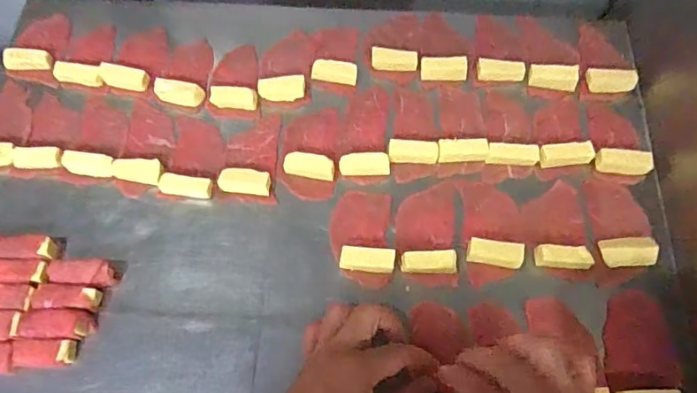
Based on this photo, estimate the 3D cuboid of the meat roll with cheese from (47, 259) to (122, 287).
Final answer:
[{"bbox_3d":[-0.232,0.068,0.452,0.055,0.019,0.023,1,66,-1],"label":"meat roll with cheese"}]

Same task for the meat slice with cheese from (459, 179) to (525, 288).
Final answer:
[{"bbox_3d":[0.135,0.029,0.478,0.054,0.017,0.102,2,66,0],"label":"meat slice with cheese"}]

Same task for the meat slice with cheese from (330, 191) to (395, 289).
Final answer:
[{"bbox_3d":[0.013,0.037,0.475,0.055,0.017,0.092,0,66,-1],"label":"meat slice with cheese"}]

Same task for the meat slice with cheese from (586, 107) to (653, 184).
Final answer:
[{"bbox_3d":[0.268,-0.055,0.519,0.049,0.021,0.086,1,54,1],"label":"meat slice with cheese"}]

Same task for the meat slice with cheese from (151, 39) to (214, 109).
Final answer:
[{"bbox_3d":[-0.172,-0.131,0.543,0.054,0.013,0.082,7,66,2],"label":"meat slice with cheese"}]

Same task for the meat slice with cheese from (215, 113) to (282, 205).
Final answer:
[{"bbox_3d":[-0.098,-0.039,0.508,0.056,0.015,0.096,0,66,-1],"label":"meat slice with cheese"}]

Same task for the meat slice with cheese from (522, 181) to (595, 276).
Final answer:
[{"bbox_3d":[0.192,0.028,0.477,0.056,0.017,0.093,3,66,0],"label":"meat slice with cheese"}]

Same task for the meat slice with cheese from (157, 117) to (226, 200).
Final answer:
[{"bbox_3d":[-0.150,-0.039,0.501,0.051,0.012,0.088,7,66,2],"label":"meat slice with cheese"}]

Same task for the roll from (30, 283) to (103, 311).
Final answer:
[{"bbox_3d":[-0.240,0.087,0.442,0.051,0.021,0.021,1,66,-1],"label":"roll"}]

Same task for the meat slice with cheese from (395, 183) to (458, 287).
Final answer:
[{"bbox_3d":[0.072,0.030,0.470,0.054,0.024,0.098,2,66,0],"label":"meat slice with cheese"}]

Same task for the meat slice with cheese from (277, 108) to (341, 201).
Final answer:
[{"bbox_3d":[-0.039,-0.045,0.510,0.056,0.017,0.099,4,66,0],"label":"meat slice with cheese"}]

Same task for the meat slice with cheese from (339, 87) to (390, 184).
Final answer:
[{"bbox_3d":[0.017,-0.065,0.517,0.047,0.018,0.108,2,66,0],"label":"meat slice with cheese"}]

